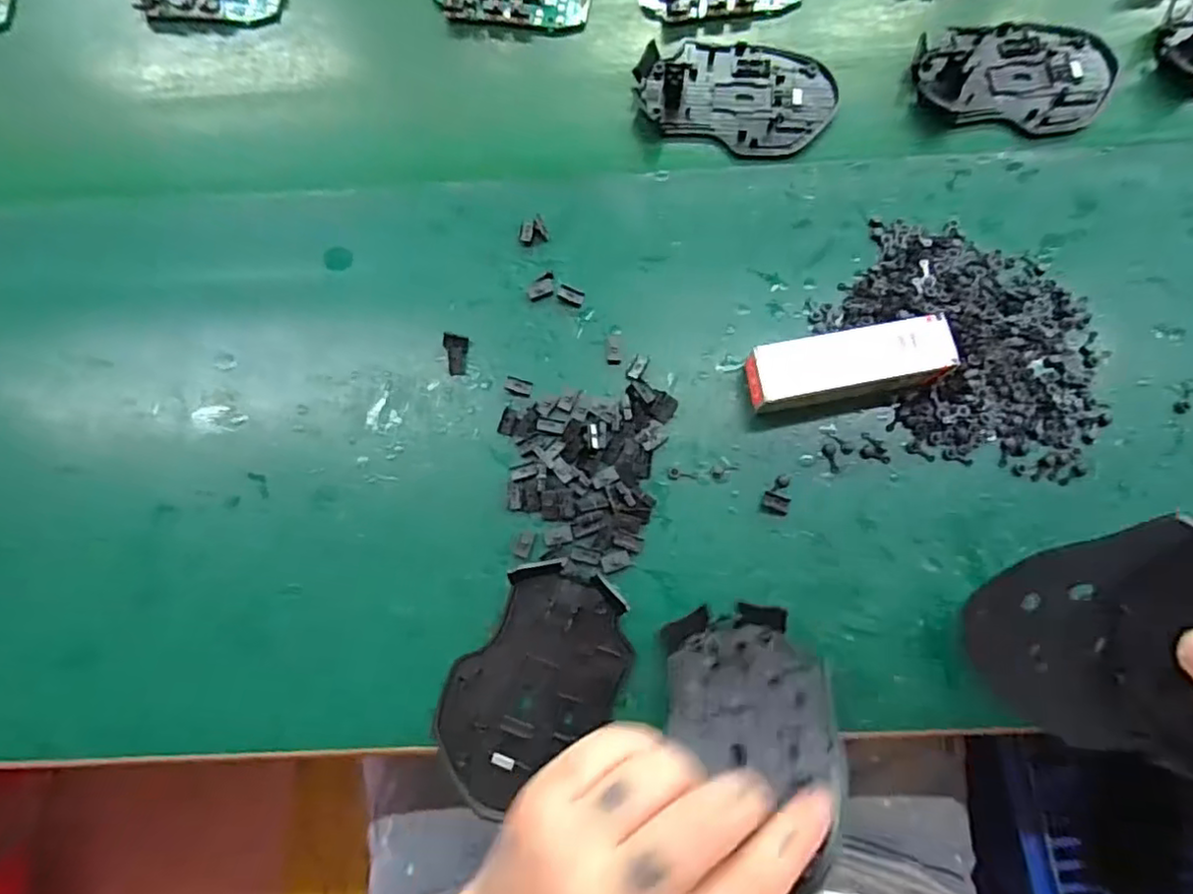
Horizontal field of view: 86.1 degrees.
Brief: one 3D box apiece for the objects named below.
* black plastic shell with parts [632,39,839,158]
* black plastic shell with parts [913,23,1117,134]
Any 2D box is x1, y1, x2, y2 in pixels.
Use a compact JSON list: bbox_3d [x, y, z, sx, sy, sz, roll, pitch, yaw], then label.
[{"bbox_3d":[0.081,-0.207,0.375,0.113,0.011,0.070,8,77,4],"label":"black plastic shell with parts"},{"bbox_3d":[0.243,-0.217,0.371,0.111,0.011,0.066,3,76,3],"label":"black plastic shell with parts"}]

